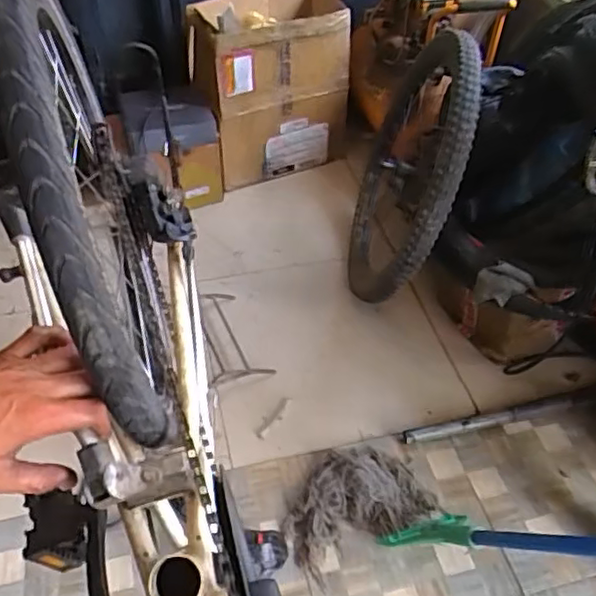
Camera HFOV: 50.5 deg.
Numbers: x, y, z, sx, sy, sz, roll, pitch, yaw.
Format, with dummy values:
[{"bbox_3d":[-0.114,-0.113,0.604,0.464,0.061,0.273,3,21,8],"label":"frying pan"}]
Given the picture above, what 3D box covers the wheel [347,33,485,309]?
[{"bbox_3d":[0.303,-0.336,1.642,0.147,0.662,0.770,15,25,-10],"label":"wheel"}]

